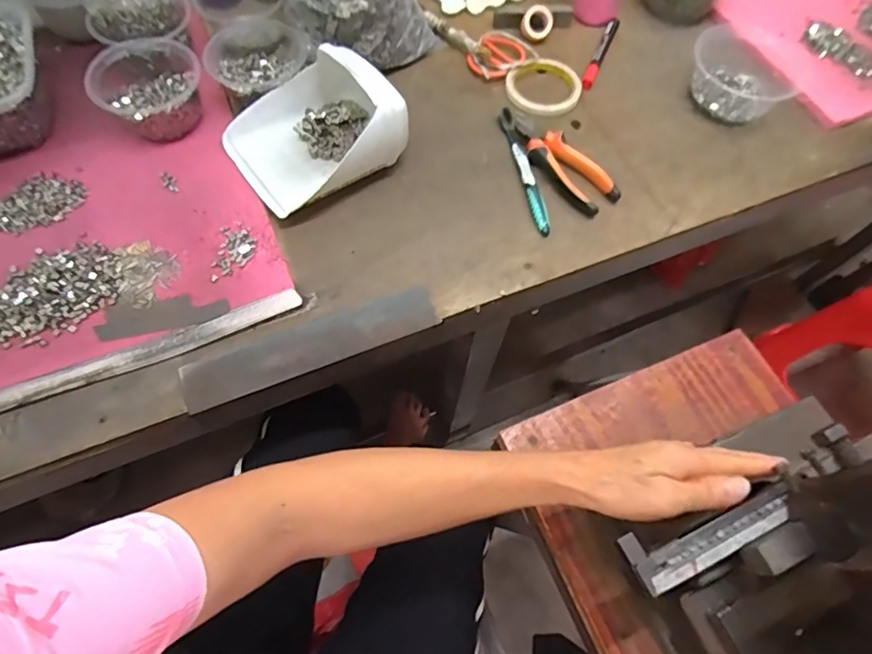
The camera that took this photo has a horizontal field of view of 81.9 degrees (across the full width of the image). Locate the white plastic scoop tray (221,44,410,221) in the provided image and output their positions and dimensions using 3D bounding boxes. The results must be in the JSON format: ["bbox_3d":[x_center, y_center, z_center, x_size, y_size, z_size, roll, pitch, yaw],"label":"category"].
[{"bbox_3d":[-0.135,-0.216,0.551,0.176,0.090,0.149,-34,70,-16],"label":"white plastic scoop tray"}]

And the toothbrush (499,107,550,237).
[{"bbox_3d":[0.102,-0.186,0.586,0.015,0.013,0.180,-11,66,-7],"label":"toothbrush"}]

